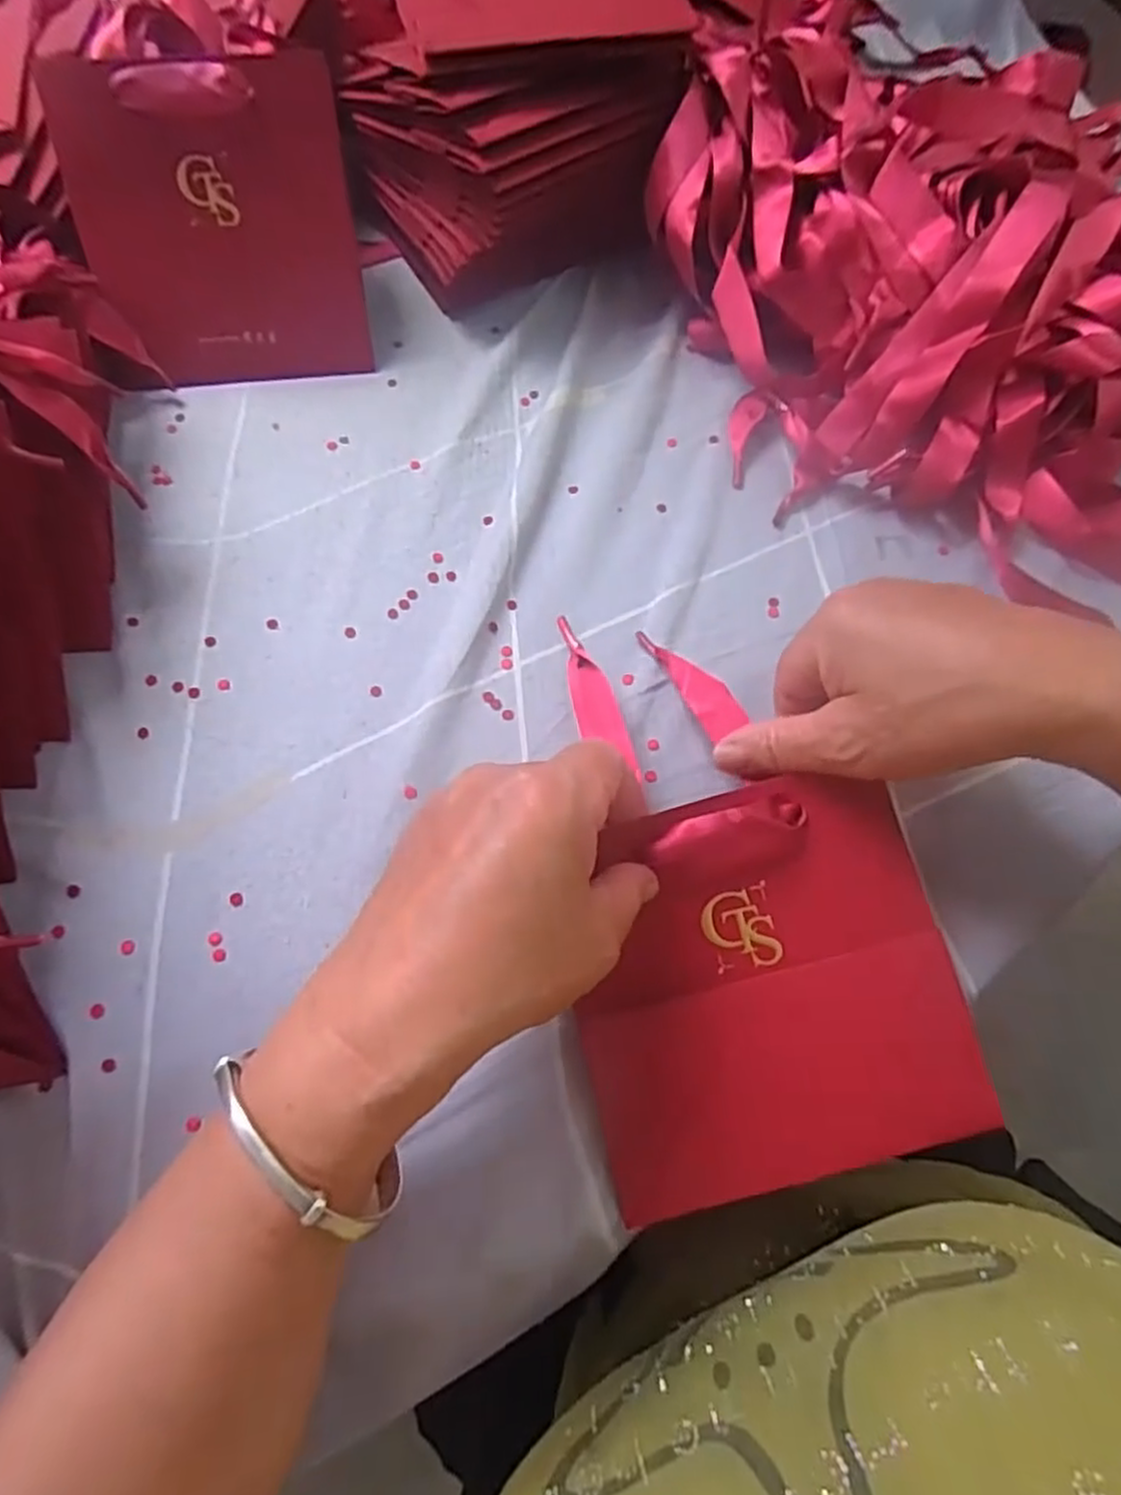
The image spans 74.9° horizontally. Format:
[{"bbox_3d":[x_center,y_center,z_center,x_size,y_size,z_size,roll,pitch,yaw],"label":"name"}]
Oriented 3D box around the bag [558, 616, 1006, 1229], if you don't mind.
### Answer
[{"bbox_3d":[0.065,0.047,0.280,0.135,0.044,0.216,-12,67,-5],"label":"bag"}]

